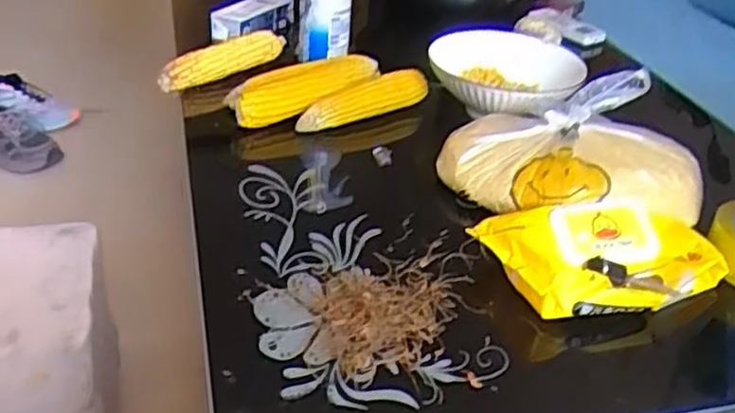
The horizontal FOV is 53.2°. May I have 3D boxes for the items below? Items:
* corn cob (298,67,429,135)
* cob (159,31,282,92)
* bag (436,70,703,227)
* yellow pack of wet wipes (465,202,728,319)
[{"bbox_3d":[-0.006,-0.127,0.888,0.184,0.037,0.038,-21,41,-34],"label":"corn cob"},{"bbox_3d":[-0.183,-0.195,0.963,0.043,0.040,0.200,25,38,28],"label":"cob"},{"bbox_3d":[0.204,-0.058,0.742,0.239,0.089,0.179,-2,34,-10],"label":"bag"},{"bbox_3d":[0.208,0.044,0.646,0.215,0.053,0.109,-3,34,-11],"label":"yellow pack of wet wipes"}]

